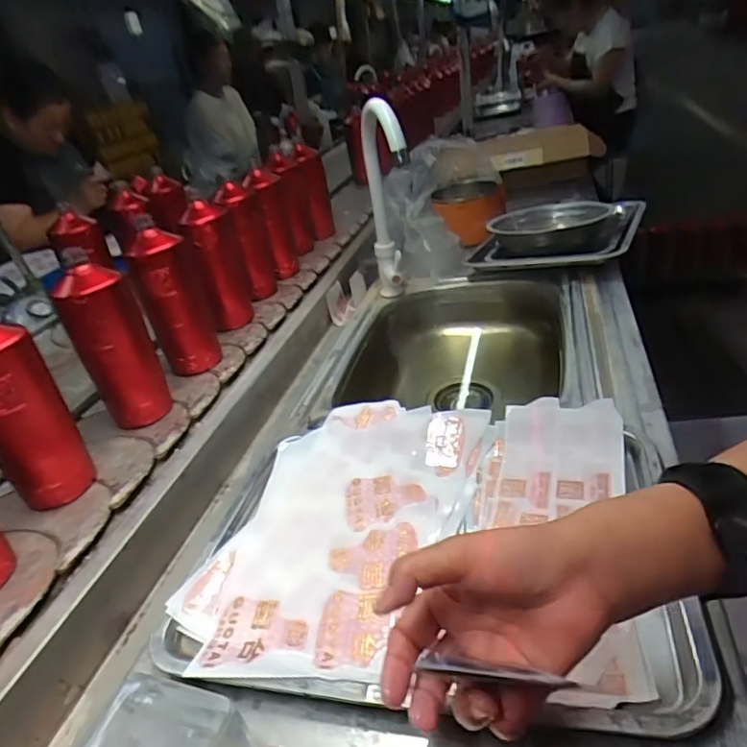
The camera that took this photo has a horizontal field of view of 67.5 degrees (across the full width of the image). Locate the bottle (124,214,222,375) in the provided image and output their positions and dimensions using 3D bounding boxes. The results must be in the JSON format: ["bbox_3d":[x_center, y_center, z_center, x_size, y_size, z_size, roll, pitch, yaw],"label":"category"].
[{"bbox_3d":[-0.272,-0.101,0.765,0.089,0.184,0.079,-12,30,-17],"label":"bottle"}]

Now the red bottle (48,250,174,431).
[{"bbox_3d":[-0.303,-0.034,0.658,0.072,0.189,0.057,-1,29,3],"label":"red bottle"}]

